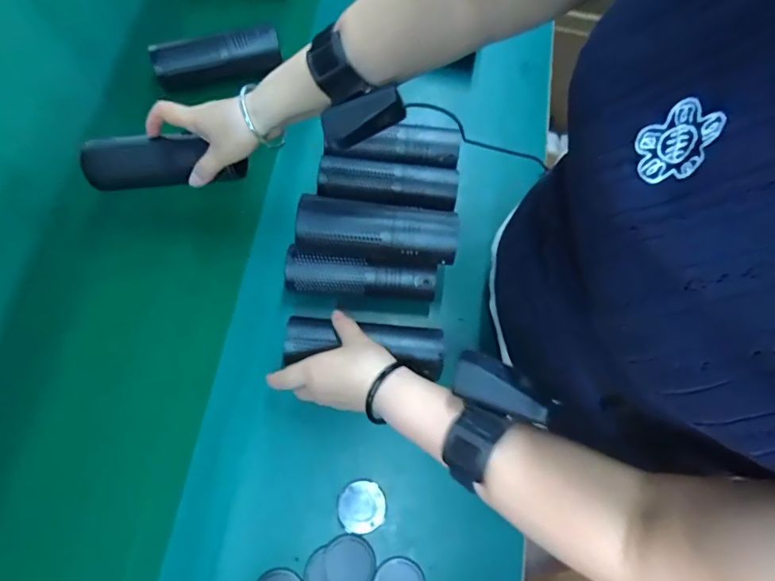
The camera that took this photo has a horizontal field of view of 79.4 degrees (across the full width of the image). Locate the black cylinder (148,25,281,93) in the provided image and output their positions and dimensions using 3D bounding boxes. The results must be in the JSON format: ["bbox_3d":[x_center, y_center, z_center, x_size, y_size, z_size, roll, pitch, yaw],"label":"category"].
[{"bbox_3d":[-0.218,-0.312,0.614,0.159,0.050,0.040,-14,72,-7],"label":"black cylinder"}]

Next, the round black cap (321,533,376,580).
[{"bbox_3d":[-0.038,0.265,0.450,0.050,0.004,0.053,1,70,-2],"label":"round black cap"}]

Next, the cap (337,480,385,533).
[{"bbox_3d":[-0.026,0.217,0.469,0.047,0.004,0.047,1,70,-2],"label":"cap"}]

